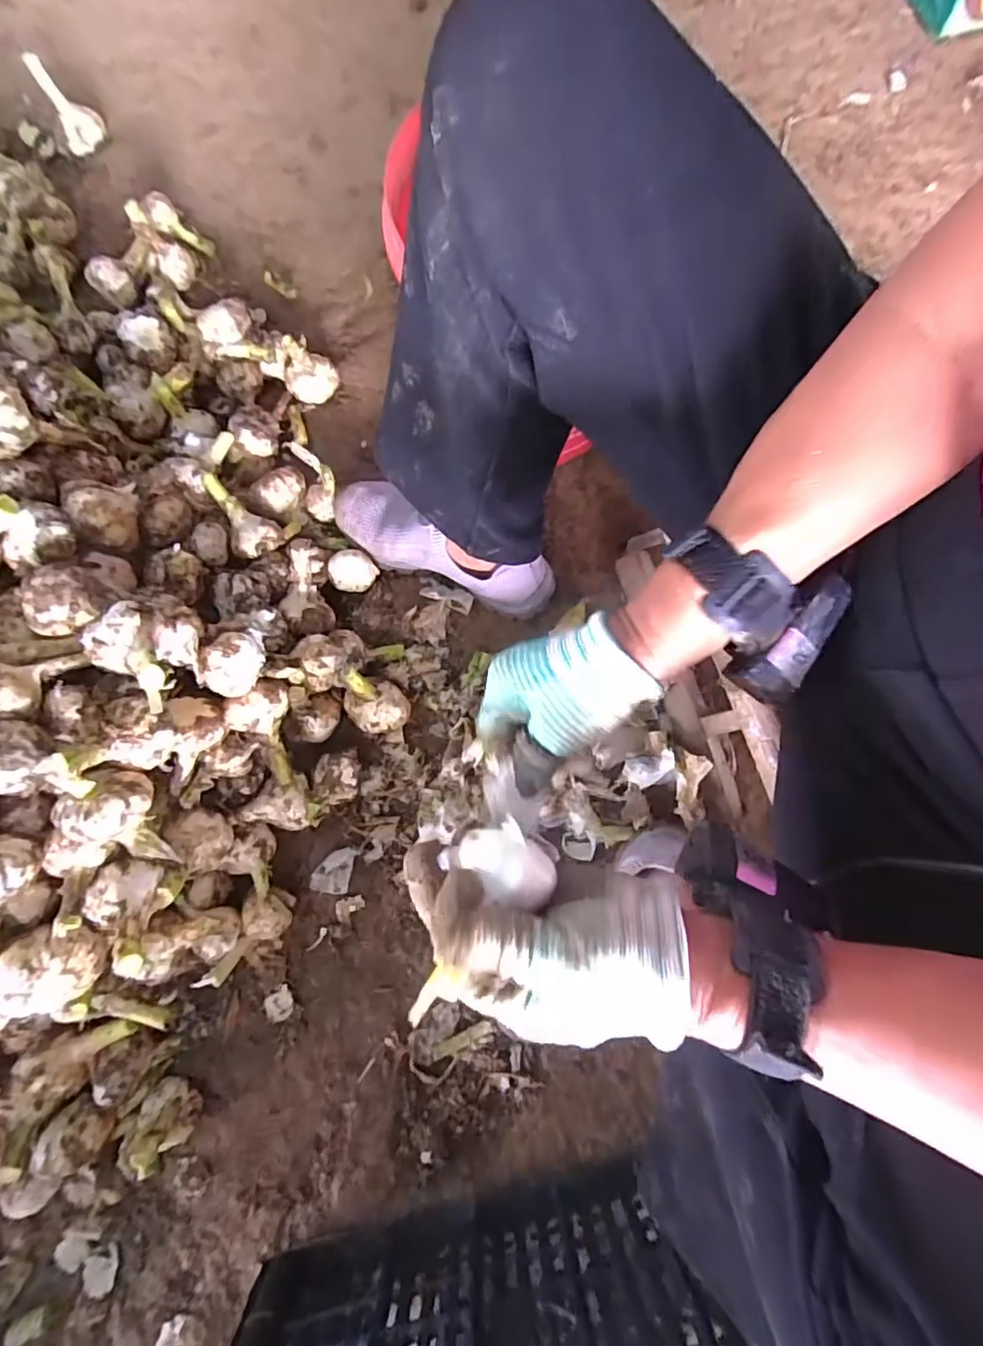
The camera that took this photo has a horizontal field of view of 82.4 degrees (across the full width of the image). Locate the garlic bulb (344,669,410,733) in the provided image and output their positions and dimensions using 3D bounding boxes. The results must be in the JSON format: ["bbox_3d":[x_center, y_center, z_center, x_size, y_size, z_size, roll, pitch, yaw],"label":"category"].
[{"bbox_3d":[-0.112,0.032,0.547,0.058,0.076,0.051,39,82,7],"label":"garlic bulb"}]

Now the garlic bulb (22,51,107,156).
[{"bbox_3d":[-0.534,-0.714,0.711,0.054,0.088,0.049,-21,80,-3],"label":"garlic bulb"}]

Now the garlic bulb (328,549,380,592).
[{"bbox_3d":[-0.147,-0.106,0.597,0.045,0.037,0.041,0,79,1],"label":"garlic bulb"}]

